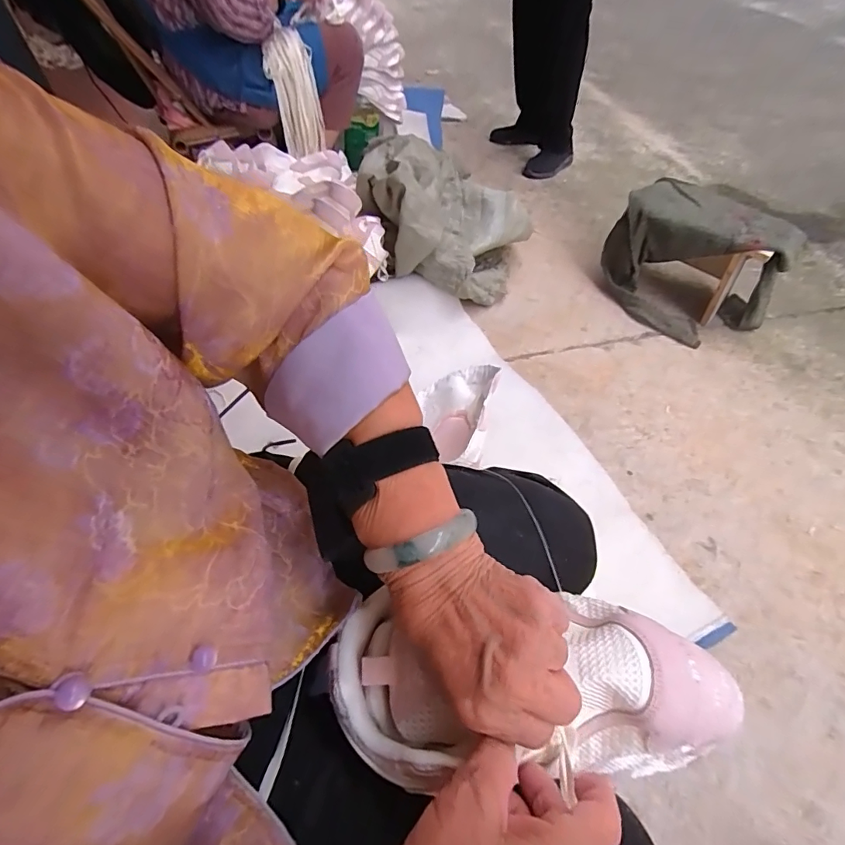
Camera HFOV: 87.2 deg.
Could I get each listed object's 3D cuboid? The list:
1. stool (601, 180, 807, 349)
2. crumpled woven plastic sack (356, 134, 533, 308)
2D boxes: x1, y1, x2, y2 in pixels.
[{"bbox_3d":[0.735,-0.438,1.208,0.333,0.254,0.400,-26,59,-18],"label":"stool"},{"bbox_3d":[0.041,-0.514,1.165,0.433,0.303,0.330,17,55,8],"label":"crumpled woven plastic sack"}]

